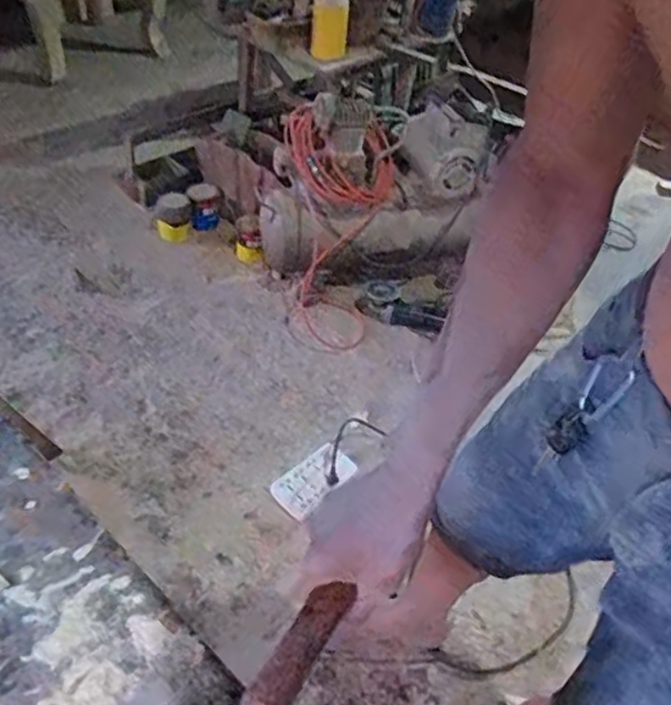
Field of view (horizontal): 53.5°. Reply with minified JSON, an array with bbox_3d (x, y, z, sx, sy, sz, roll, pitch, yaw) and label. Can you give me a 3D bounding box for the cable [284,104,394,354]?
[{"bbox_3d":[-0.021,-0.324,1.797,0.290,0.627,0.272,9,11,3],"label":"cable"}]

